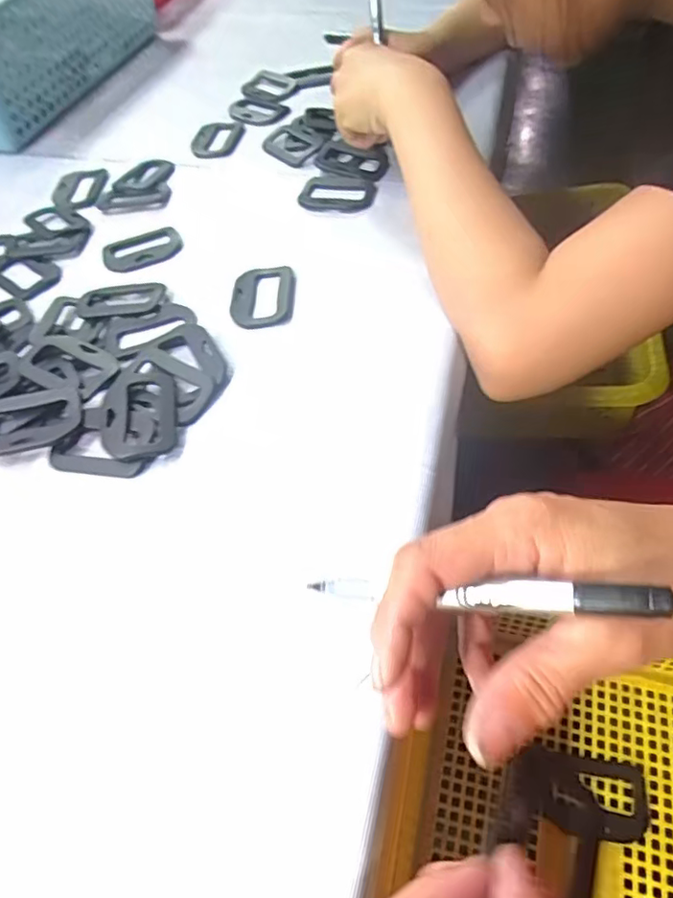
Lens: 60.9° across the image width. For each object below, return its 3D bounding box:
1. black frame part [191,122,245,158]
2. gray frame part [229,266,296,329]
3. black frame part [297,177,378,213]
[{"bbox_3d":[-0.112,-0.293,0.542,0.044,0.009,0.069,1,53,6],"label":"black frame part"},{"bbox_3d":[-0.052,-0.106,0.399,0.044,0.012,0.063,2,54,6],"label":"gray frame part"},{"bbox_3d":[0.001,-0.209,0.470,0.060,0.006,0.044,10,55,13],"label":"black frame part"}]

